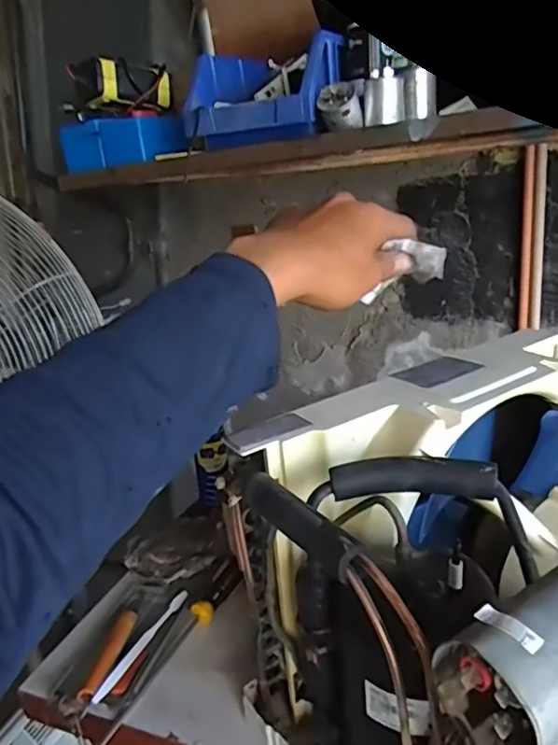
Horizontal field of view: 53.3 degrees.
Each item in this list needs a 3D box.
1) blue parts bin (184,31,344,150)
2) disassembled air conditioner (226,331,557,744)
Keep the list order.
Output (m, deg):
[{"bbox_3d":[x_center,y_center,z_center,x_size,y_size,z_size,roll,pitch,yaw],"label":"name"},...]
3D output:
[{"bbox_3d":[-0.014,-0.400,0.803,0.206,0.124,0.165,1,21,21],"label":"blue parts bin"},{"bbox_3d":[0.207,0.175,0.424,0.368,0.286,0.342,-17,22,-28],"label":"disassembled air conditioner"}]

